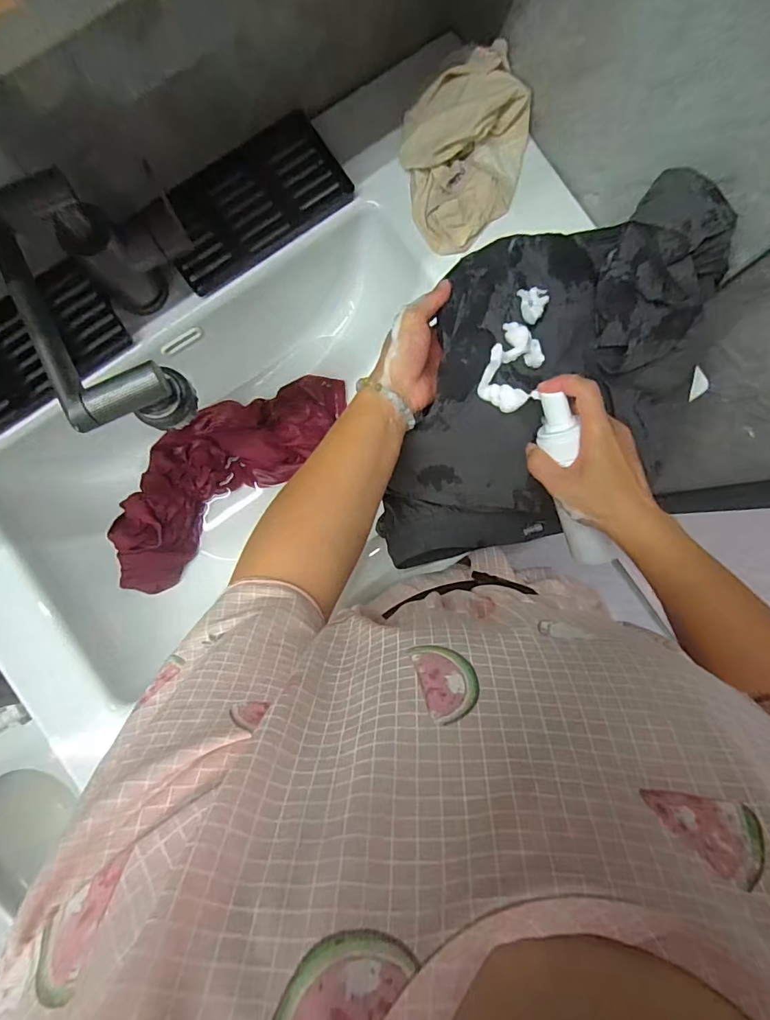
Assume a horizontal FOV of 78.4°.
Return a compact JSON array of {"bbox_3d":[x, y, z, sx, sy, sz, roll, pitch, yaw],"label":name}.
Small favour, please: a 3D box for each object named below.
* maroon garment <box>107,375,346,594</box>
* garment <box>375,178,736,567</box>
[{"bbox_3d":[-0.215,-0.065,0.618,0.364,0.061,0.156,-45,88,-2],"label":"maroon garment"},{"bbox_3d":[0.144,-0.107,0.426,0.321,0.153,0.261,-12,87,-1],"label":"garment"}]

